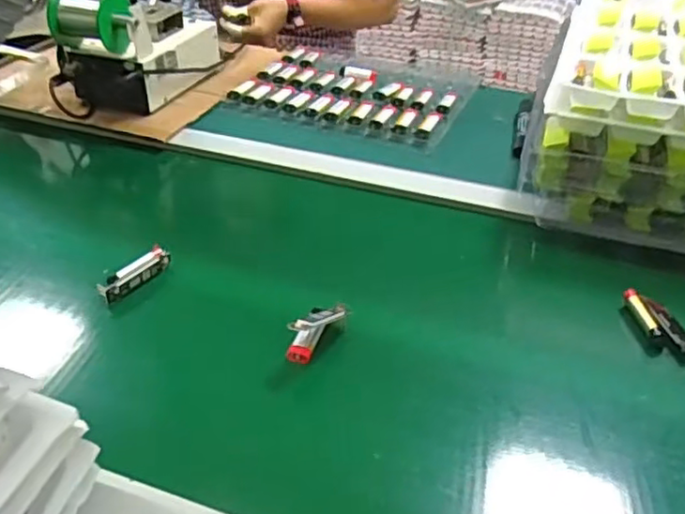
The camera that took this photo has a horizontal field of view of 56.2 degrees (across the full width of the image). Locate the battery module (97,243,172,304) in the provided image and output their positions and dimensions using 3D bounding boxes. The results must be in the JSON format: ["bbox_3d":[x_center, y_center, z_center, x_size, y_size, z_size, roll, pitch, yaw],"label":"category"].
[{"bbox_3d":[-0.176,0.015,0.544,0.018,0.019,0.072,17,37,22],"label":"battery module"}]

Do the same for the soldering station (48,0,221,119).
[{"bbox_3d":[-0.261,-0.280,0.830,0.110,0.133,0.207,12,35,16],"label":"soldering station"}]

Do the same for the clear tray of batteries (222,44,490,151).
[{"bbox_3d":[0.020,-0.244,0.901,0.306,0.034,0.273,13,35,17],"label":"clear tray of batteries"}]

